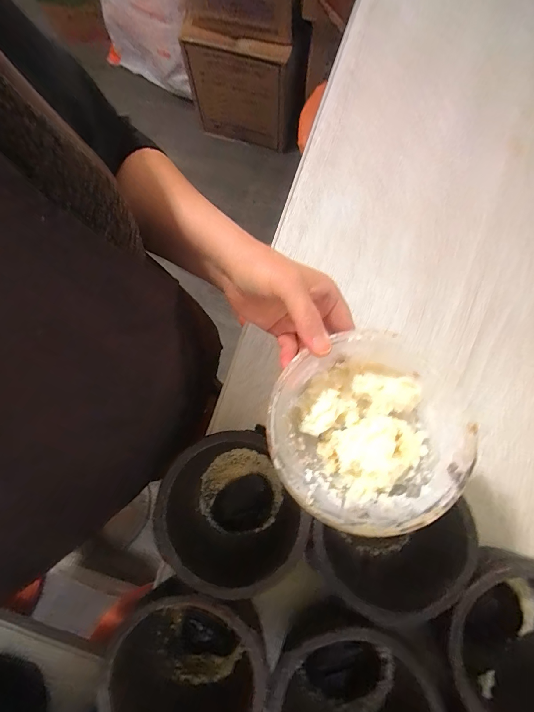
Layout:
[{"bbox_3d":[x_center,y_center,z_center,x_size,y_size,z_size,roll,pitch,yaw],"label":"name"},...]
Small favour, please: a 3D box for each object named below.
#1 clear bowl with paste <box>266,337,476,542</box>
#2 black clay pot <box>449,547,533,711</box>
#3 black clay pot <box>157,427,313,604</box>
[{"bbox_3d":[0.083,0.059,0.272,0.150,0.074,0.150,-3,79,17],"label":"clear bowl with paste"},{"bbox_3d":[0.233,0.270,0.321,0.138,0.084,0.141,-1,79,4],"label":"black clay pot"},{"bbox_3d":[-0.039,0.160,0.359,0.130,0.087,0.142,-1,79,4],"label":"black clay pot"}]

